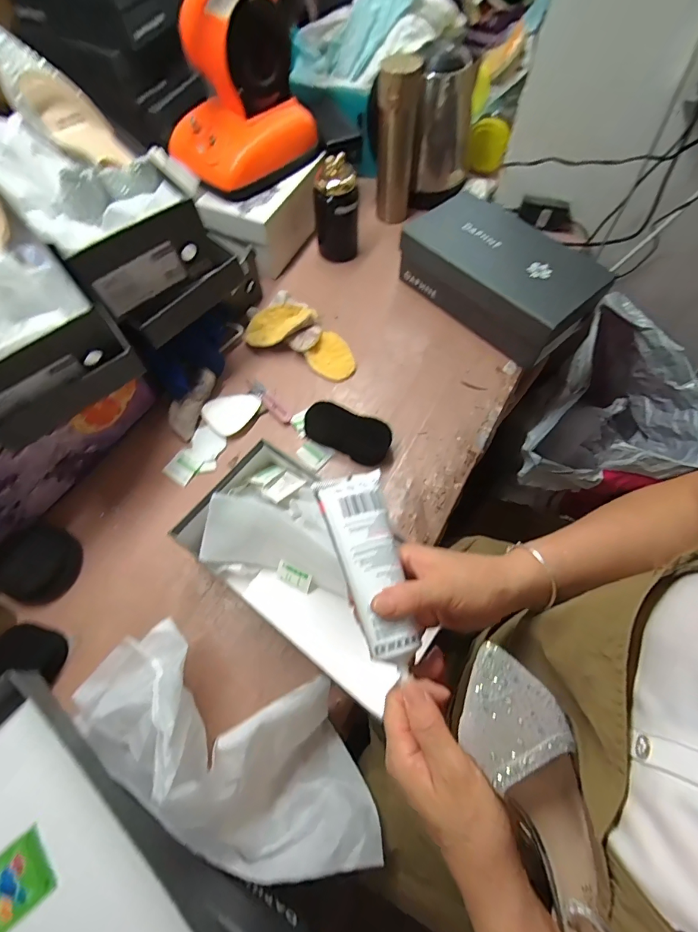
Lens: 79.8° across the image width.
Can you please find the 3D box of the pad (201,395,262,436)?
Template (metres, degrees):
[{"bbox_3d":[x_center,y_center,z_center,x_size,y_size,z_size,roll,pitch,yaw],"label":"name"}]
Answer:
[{"bbox_3d":[-0.179,-0.086,0.645,0.081,0.006,0.066,-39,70,-17],"label":"pad"}]

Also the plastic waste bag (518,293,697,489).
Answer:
[{"bbox_3d":[0.491,-0.061,0.800,0.251,0.260,0.374,30,68,14],"label":"plastic waste bag"}]

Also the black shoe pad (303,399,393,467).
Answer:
[{"bbox_3d":[-0.002,-0.052,0.605,0.127,0.024,0.059,26,67,12],"label":"black shoe pad"}]

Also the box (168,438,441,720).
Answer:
[{"bbox_3d":[-0.041,0.117,0.492,0.295,0.084,0.162,35,69,16],"label":"box"}]

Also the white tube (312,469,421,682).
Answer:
[{"bbox_3d":[0.015,0.076,0.325,0.052,0.029,0.145,-13,67,-6],"label":"white tube"}]

